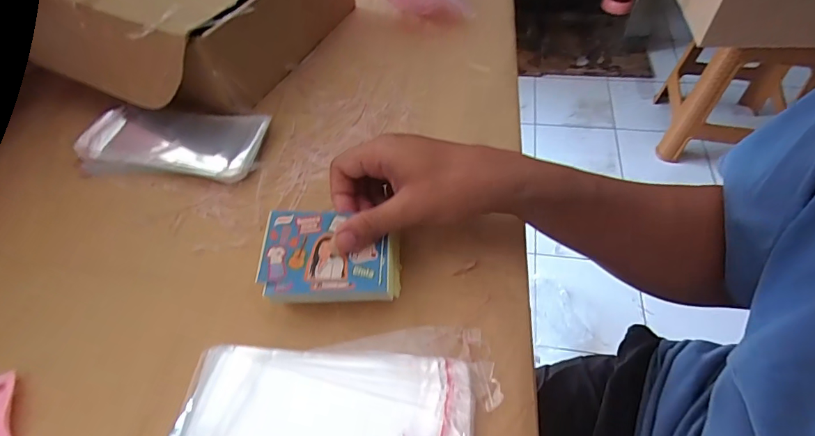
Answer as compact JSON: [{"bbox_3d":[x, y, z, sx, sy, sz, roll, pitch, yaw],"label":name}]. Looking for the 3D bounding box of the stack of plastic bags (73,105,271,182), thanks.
[{"bbox_3d":[-0.237,-0.080,0.442,0.183,0.022,0.082,6,54,10],"label":"stack of plastic bags"}]

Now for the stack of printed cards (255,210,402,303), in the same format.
[{"bbox_3d":[-0.058,0.032,0.335,0.102,0.027,0.071,-1,62,2],"label":"stack of printed cards"}]

